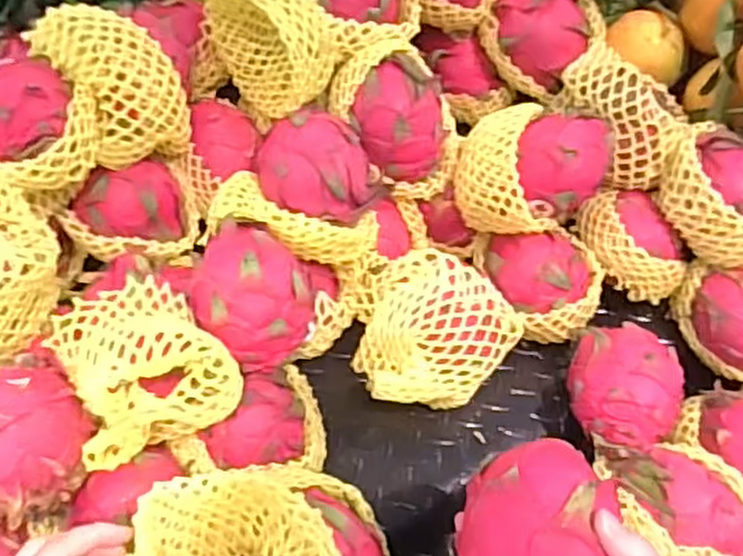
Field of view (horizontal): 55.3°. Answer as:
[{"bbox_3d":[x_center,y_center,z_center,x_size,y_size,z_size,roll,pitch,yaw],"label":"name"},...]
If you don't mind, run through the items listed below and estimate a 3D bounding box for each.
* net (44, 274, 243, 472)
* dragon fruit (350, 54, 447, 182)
[{"bbox_3d":[-0.145,0.065,0.467,0.101,0.082,0.109,0,53,0],"label":"net"},{"bbox_3d":[0.024,-0.134,0.602,0.078,0.099,0.063,-22,23,-18],"label":"dragon fruit"}]

